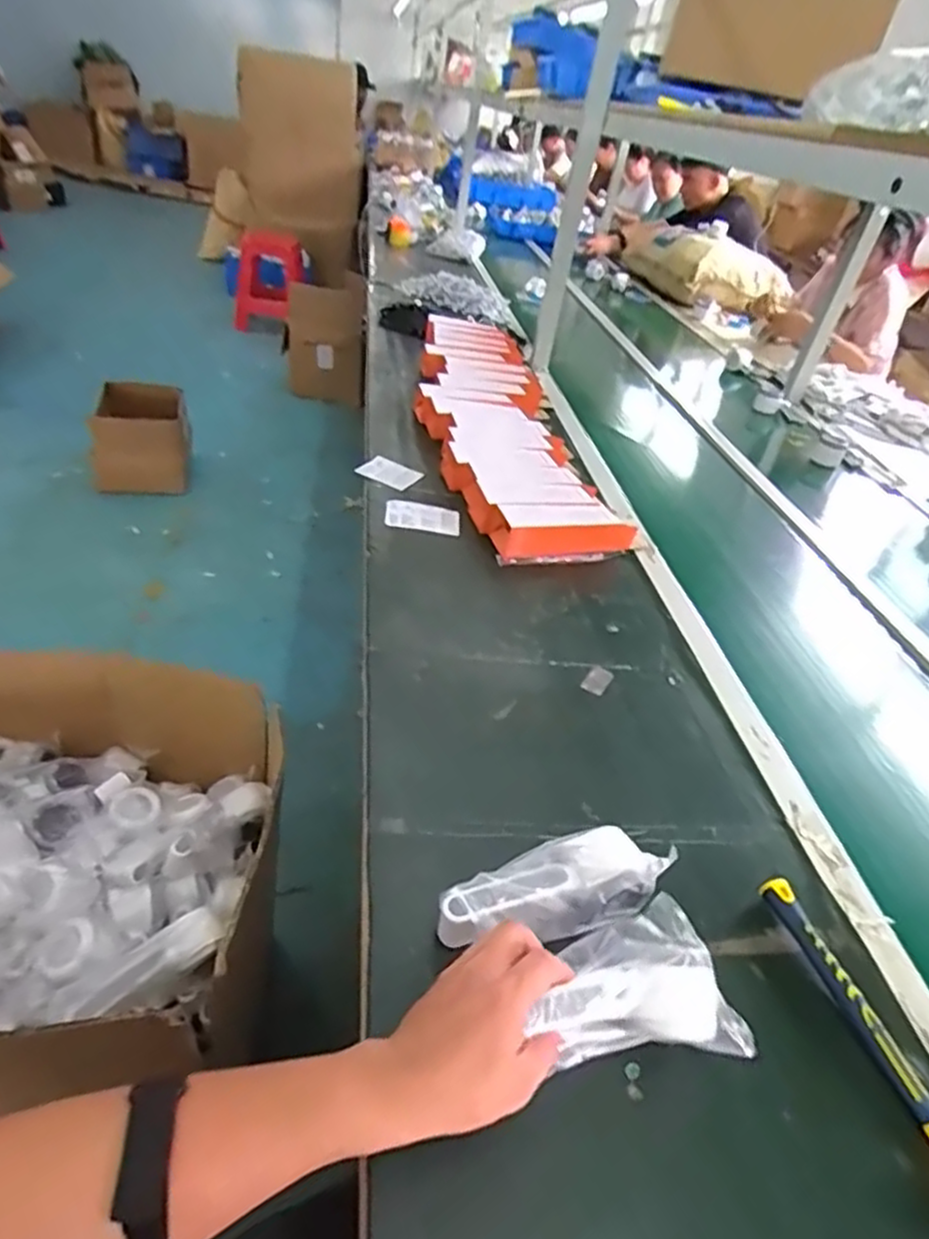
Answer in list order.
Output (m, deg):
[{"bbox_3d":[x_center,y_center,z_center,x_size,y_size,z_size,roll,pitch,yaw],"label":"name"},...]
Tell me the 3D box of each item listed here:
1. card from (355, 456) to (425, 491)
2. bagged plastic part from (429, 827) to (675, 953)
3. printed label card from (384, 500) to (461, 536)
[{"bbox_3d":[-0.118,-0.233,1.106,0.090,0.009,0.077,25,37,6],"label":"card"},{"bbox_3d":[0.064,0.212,0.535,0.172,0.063,0.065,-8,40,-23],"label":"bagged plastic part"},{"bbox_3d":[-0.061,-0.154,1.023,0.110,0.009,0.076,8,37,-4],"label":"printed label card"}]

